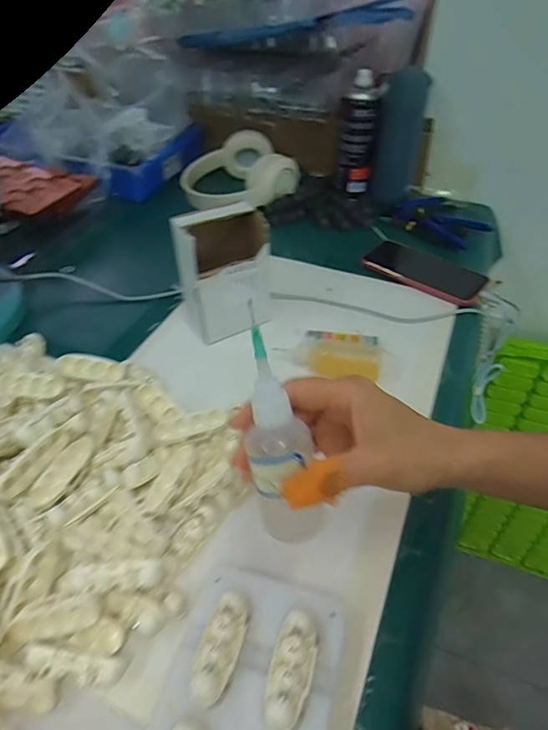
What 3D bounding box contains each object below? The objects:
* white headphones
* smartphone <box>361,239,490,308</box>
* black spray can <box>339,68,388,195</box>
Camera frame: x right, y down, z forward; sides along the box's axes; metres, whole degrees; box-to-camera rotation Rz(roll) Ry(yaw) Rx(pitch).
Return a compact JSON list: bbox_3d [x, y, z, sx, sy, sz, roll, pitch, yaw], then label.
[{"bbox_3d":[-0.064,-0.324,0.793,0.172,0.065,0.192,-16,46,-17],"label":"white headphones"},{"bbox_3d":[0.203,-0.127,0.636,0.156,0.008,0.083,31,51,28],"label":"smartphone"},{"bbox_3d":[0.134,-0.360,0.752,0.052,0.178,0.045,1,44,0],"label":"black spray can"}]

